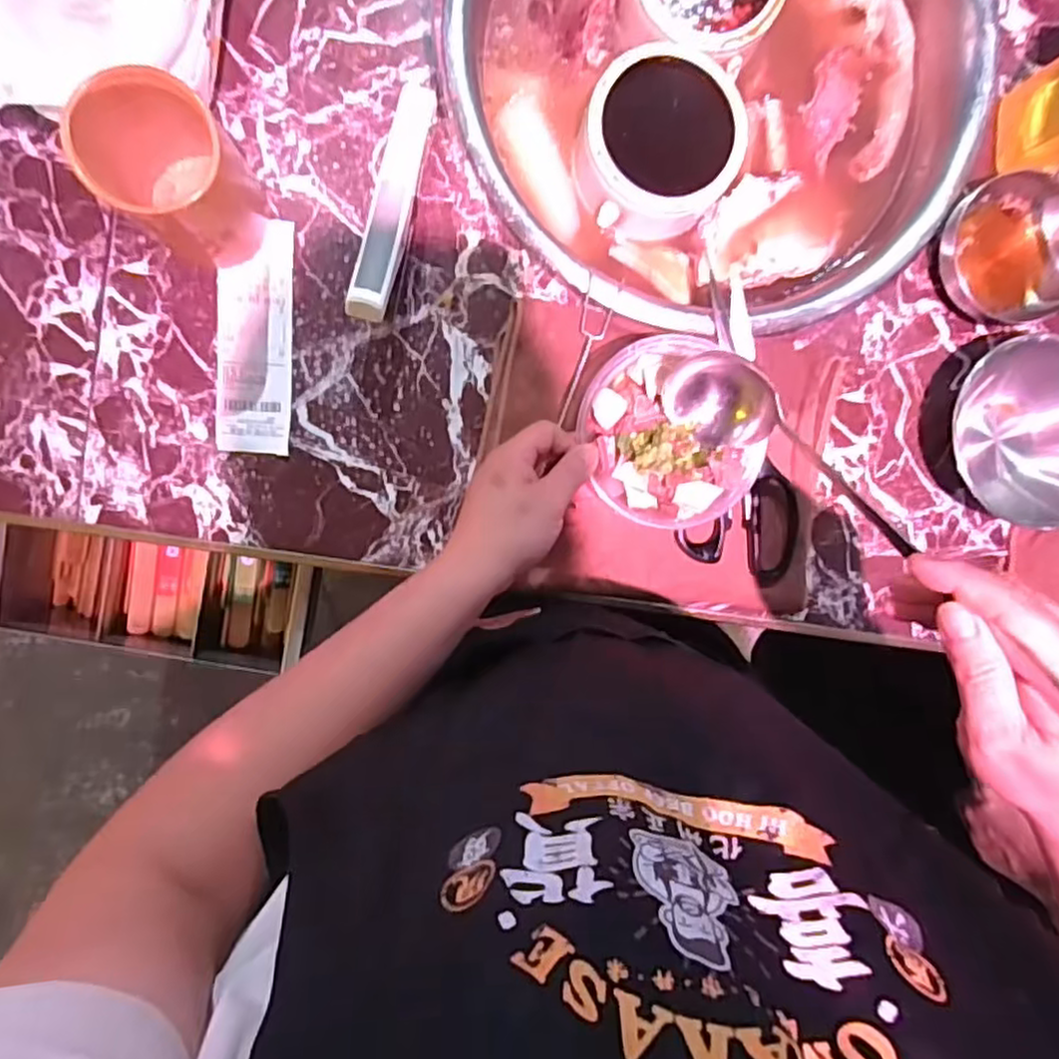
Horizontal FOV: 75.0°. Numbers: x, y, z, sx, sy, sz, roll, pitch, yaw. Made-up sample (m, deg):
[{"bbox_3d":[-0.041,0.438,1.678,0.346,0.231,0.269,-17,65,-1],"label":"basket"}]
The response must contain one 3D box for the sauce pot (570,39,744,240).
[{"bbox_3d":[0.106,-0.309,0.562,0.128,0.061,0.125,0,95,-5],"label":"sauce pot"}]

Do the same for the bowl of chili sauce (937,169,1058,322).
[{"bbox_3d":[0.393,-0.224,0.557,0.105,0.049,0.115,0,95,-5],"label":"bowl of chili sauce"}]

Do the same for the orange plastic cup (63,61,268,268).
[{"bbox_3d":[-0.232,-0.233,0.467,0.080,0.120,0.083,0,95,-5],"label":"orange plastic cup"}]

